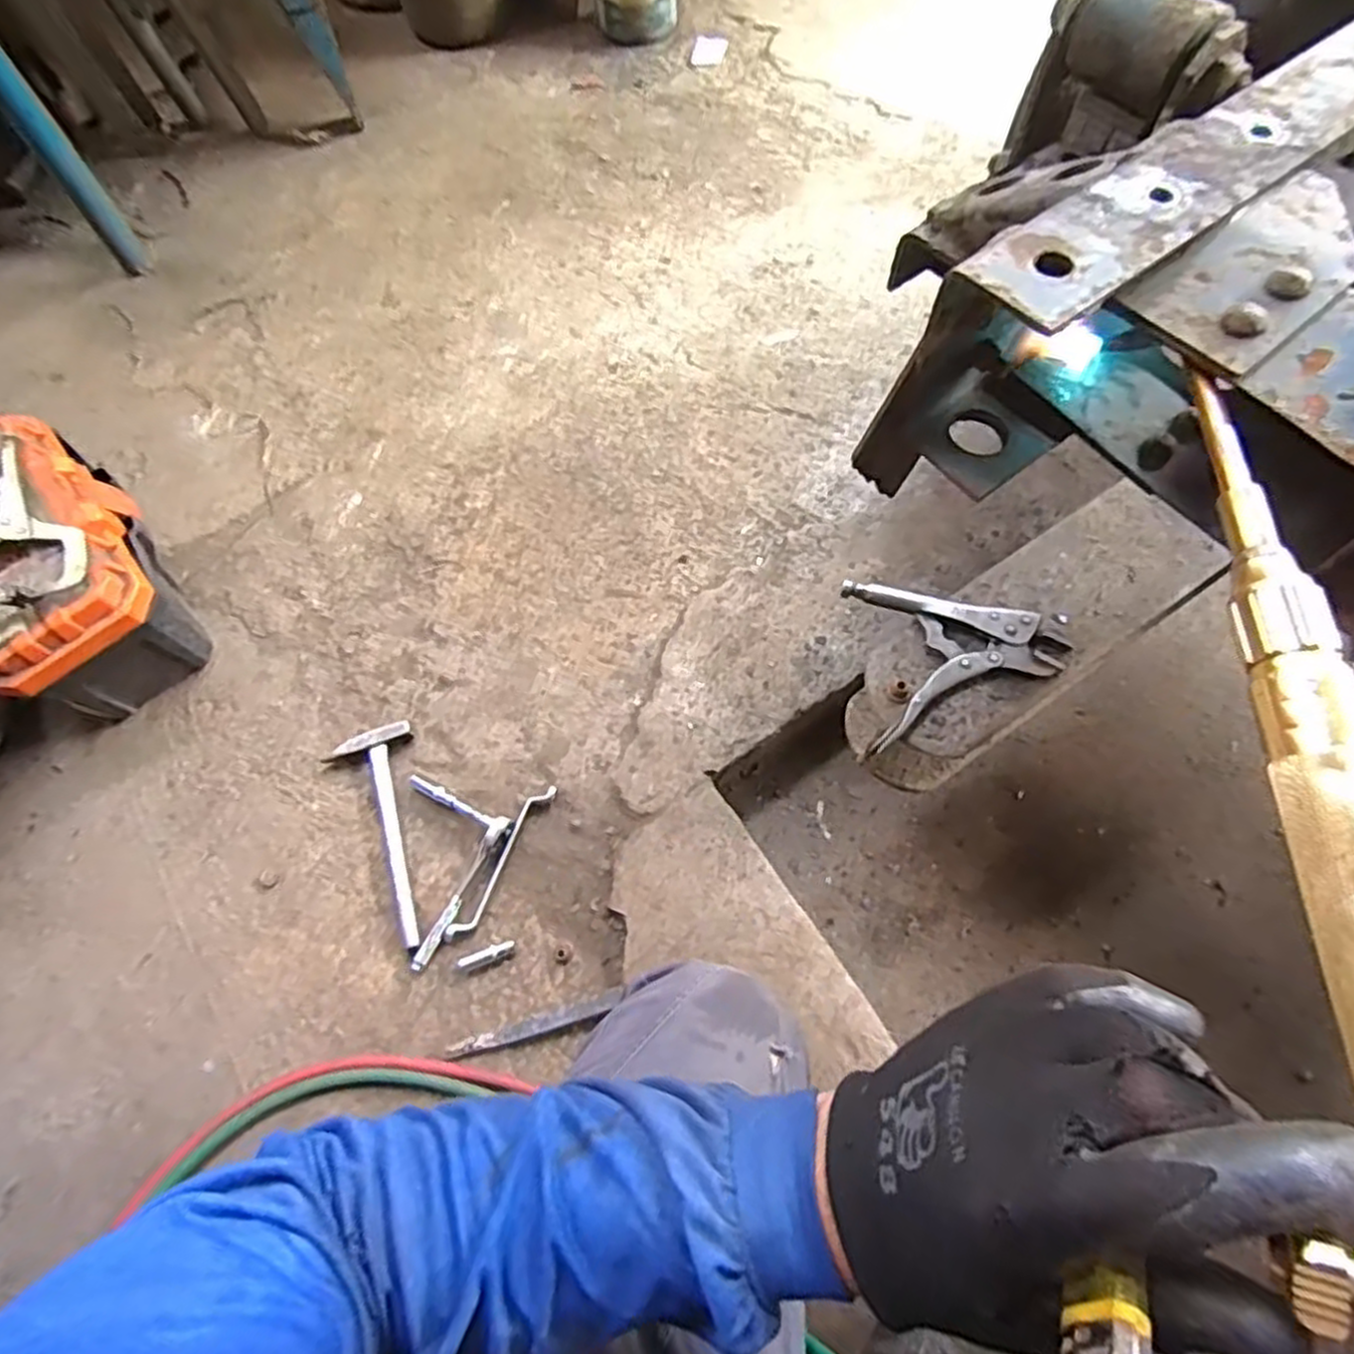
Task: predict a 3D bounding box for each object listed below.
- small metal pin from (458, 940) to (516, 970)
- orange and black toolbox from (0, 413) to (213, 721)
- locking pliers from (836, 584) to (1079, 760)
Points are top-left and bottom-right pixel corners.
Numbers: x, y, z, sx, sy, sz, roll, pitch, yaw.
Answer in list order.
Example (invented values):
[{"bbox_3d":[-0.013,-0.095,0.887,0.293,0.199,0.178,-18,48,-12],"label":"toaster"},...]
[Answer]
[{"bbox_3d":[-0.223,0.326,0.881,0.066,0.009,0.017,-16,68,-6],"label":"small metal pin"},{"bbox_3d":[-0.805,-0.142,0.993,0.228,0.244,0.380,-32,68,-11],"label":"orange and black toolbox"},{"bbox_3d":[0.261,-0.025,0.701,0.188,0.027,0.157,-9,66,-1],"label":"locking pliers"}]

